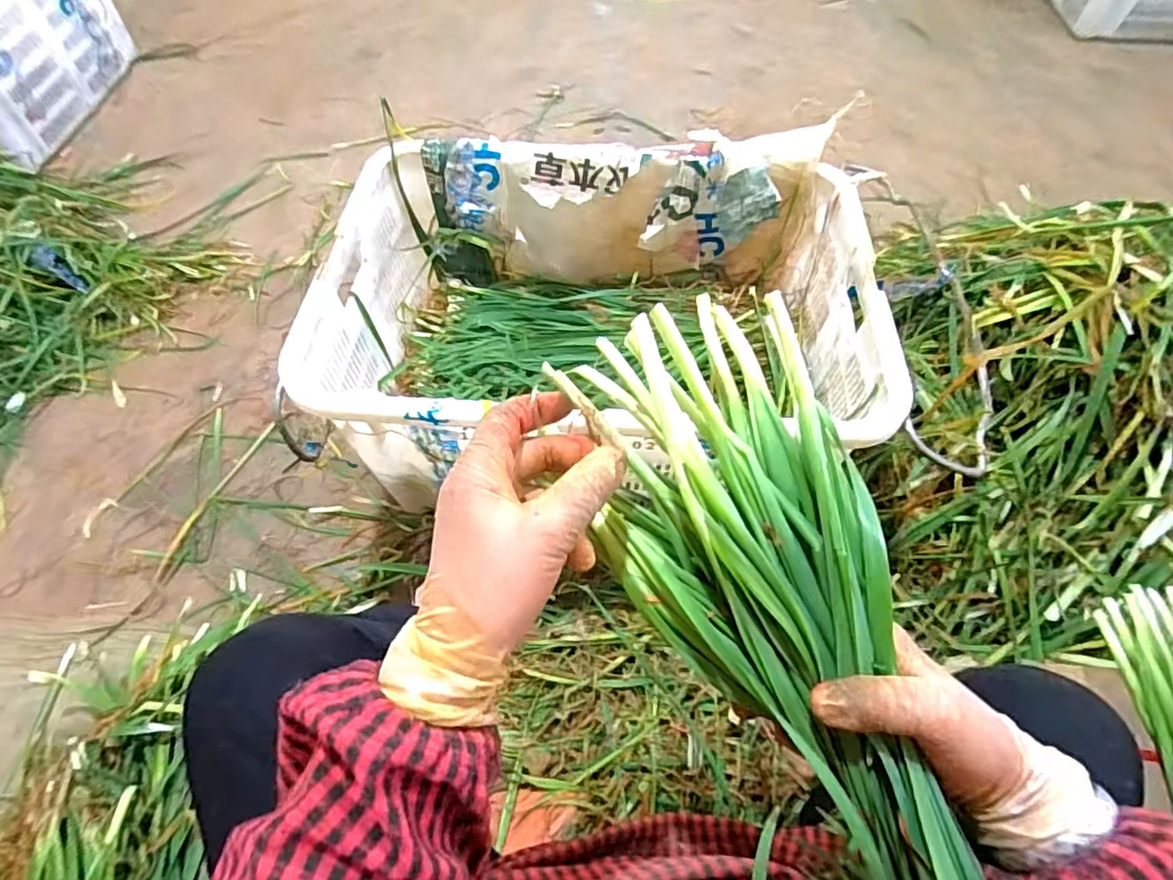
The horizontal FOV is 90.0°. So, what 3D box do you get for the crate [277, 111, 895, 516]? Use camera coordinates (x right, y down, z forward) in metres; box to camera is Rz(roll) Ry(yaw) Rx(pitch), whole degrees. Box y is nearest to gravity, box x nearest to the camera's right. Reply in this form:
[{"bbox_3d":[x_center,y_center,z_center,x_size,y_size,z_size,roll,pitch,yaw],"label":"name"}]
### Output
[{"bbox_3d":[0.011,-0.117,0.889,0.673,0.428,0.484,2,59,0],"label":"crate"}]

